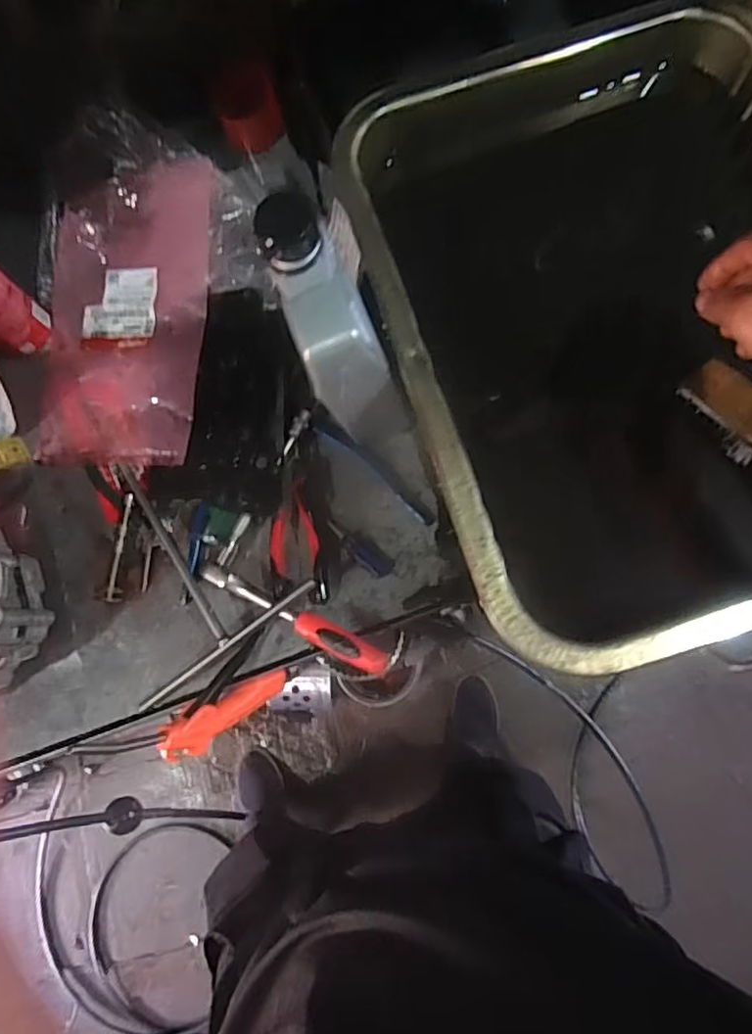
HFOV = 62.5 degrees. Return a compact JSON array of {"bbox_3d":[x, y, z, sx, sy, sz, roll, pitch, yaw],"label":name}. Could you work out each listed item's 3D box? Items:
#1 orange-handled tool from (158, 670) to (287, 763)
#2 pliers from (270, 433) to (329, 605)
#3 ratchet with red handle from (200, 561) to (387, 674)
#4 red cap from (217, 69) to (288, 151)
[{"bbox_3d":[-0.130,0.174,0.551,0.024,0.141,0.035,-38,79,33],"label":"orange-handled tool"},{"bbox_3d":[-0.077,-0.001,0.578,0.049,0.027,0.161,-6,80,4],"label":"pliers"},{"bbox_3d":[-0.075,0.088,0.550,0.191,0.027,0.023,24,86,21],"label":"ratchet with red handle"},{"bbox_3d":[-0.134,-0.435,0.666,0.063,0.041,0.058,-1,80,4],"label":"red cap"}]

